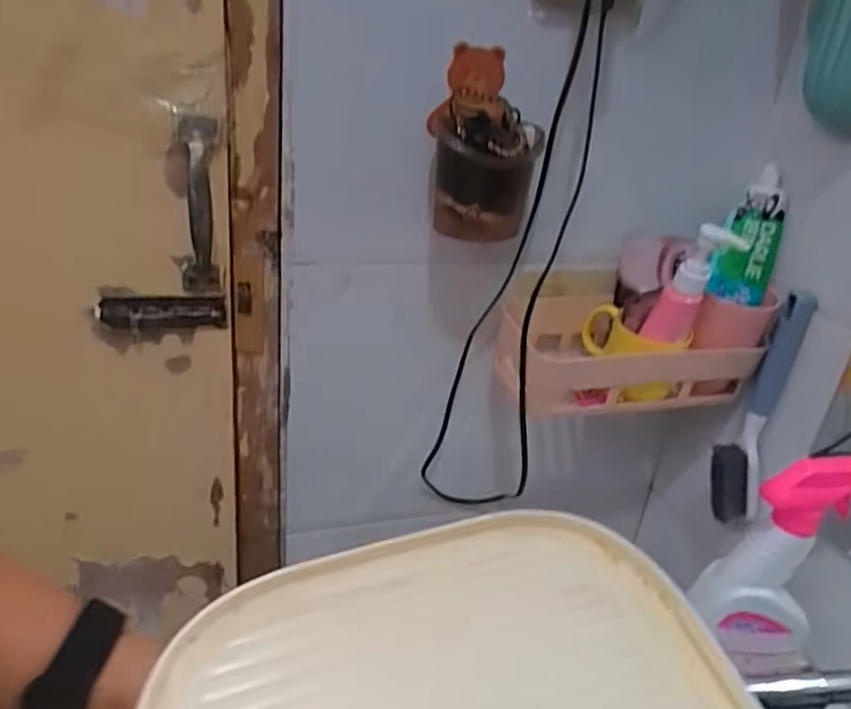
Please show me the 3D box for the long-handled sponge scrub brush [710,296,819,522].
[{"bbox_3d":[0.299,0.052,0.614,0.045,0.208,0.042,15,27,15],"label":"long-handled sponge scrub brush"}]

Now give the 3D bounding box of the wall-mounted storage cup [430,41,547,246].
[{"bbox_3d":[0.045,-0.160,0.534,0.083,0.129,0.062,6,26,-2],"label":"wall-mounted storage cup"}]

